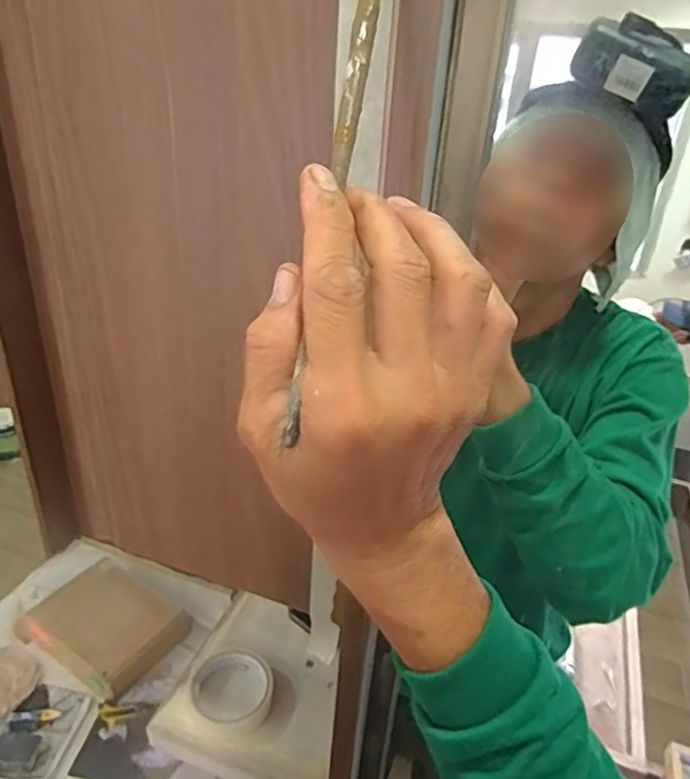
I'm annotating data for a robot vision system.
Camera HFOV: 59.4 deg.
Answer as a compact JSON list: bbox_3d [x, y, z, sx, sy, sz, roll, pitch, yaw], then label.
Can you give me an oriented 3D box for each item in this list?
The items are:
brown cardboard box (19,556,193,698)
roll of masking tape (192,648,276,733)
[{"bbox_3d":[-0.518,0.495,1.301,0.325,0.069,0.219,21,34,28],"label":"brown cardboard box"},{"bbox_3d":[-0.119,0.323,0.660,0.081,0.021,0.096,-21,38,-37],"label":"roll of masking tape"}]

